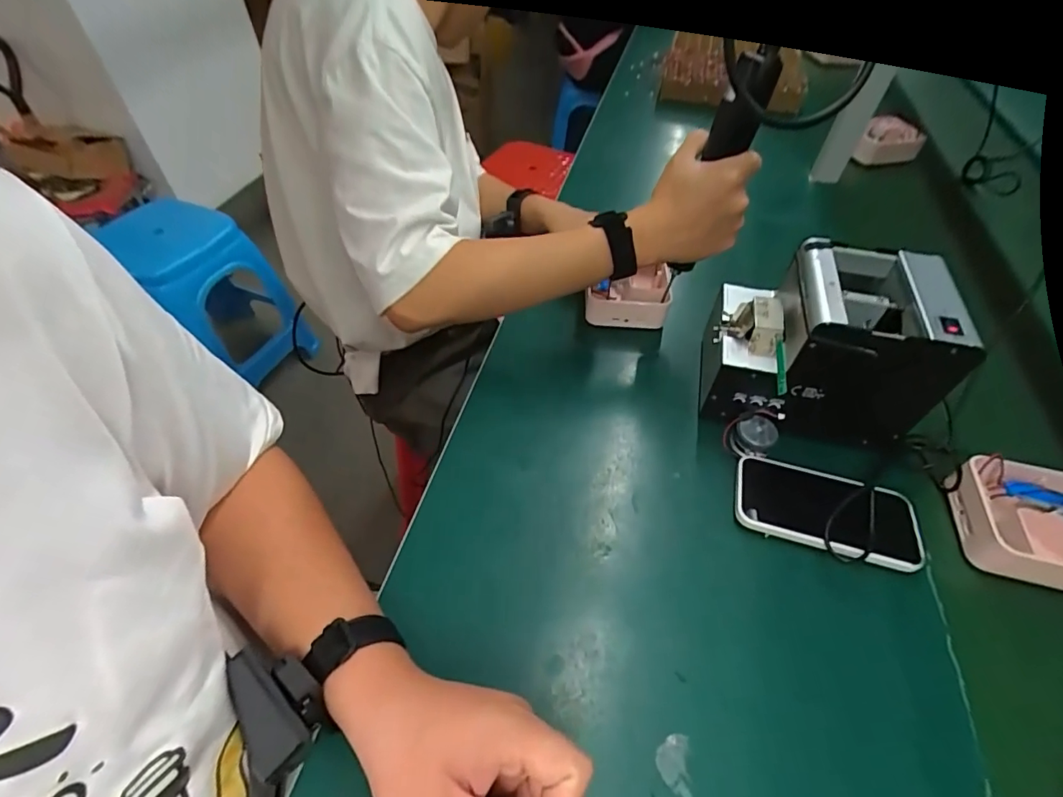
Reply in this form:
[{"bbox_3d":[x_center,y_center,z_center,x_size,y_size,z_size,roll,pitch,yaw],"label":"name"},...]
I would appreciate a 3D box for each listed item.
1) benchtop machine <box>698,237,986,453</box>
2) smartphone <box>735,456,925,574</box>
[{"bbox_3d":[0.276,-0.052,0.471,0.190,0.137,0.130,11,51,8],"label":"benchtop machine"},{"bbox_3d":[0.260,0.097,0.434,0.150,0.014,0.080,14,48,14],"label":"smartphone"}]

